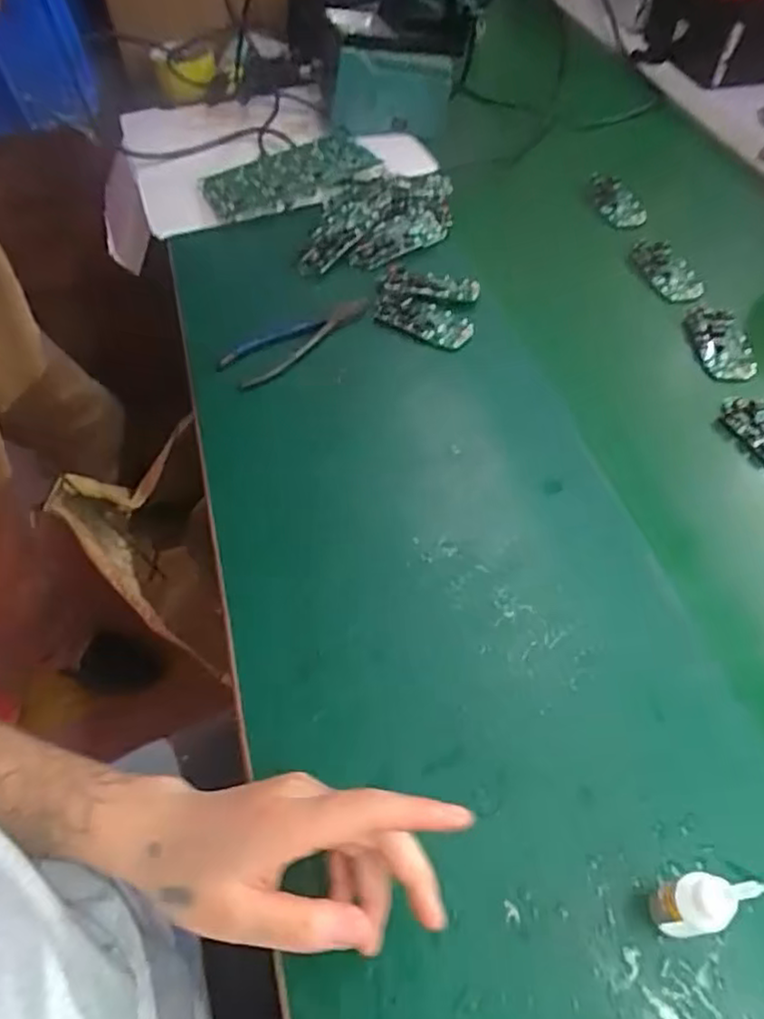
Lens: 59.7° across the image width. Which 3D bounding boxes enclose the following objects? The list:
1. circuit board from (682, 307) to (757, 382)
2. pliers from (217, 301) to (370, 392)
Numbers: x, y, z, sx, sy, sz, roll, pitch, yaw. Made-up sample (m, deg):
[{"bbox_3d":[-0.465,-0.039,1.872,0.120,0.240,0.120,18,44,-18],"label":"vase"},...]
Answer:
[{"bbox_3d":[0.315,-0.157,0.620,0.045,0.009,0.093,-12,62,9],"label":"circuit board"},{"bbox_3d":[-0.078,-0.160,0.612,0.148,0.011,0.051,-37,62,-24],"label":"pliers"}]

